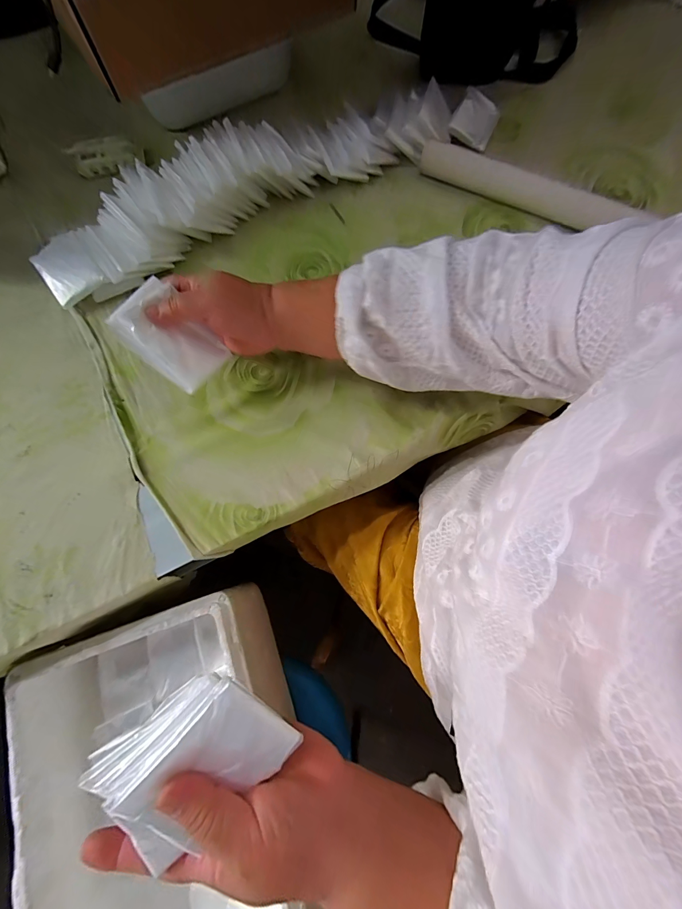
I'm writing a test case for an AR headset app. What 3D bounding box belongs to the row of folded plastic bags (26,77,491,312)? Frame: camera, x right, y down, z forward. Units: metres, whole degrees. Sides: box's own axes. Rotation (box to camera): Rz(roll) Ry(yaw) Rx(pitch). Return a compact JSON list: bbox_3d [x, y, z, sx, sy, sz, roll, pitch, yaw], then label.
[{"bbox_3d":[-0.075,-0.389,0.453,0.680,0.054,0.139,-27,79,-7],"label":"row of folded plastic bags"}]

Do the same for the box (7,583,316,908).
[{"bbox_3d":[-0.194,0.391,0.382,0.265,0.138,0.400,-19,75,-5],"label":"box"}]

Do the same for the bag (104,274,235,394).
[{"bbox_3d":[-0.165,-0.113,0.325,0.094,0.008,0.066,47,68,-24],"label":"bag"}]

